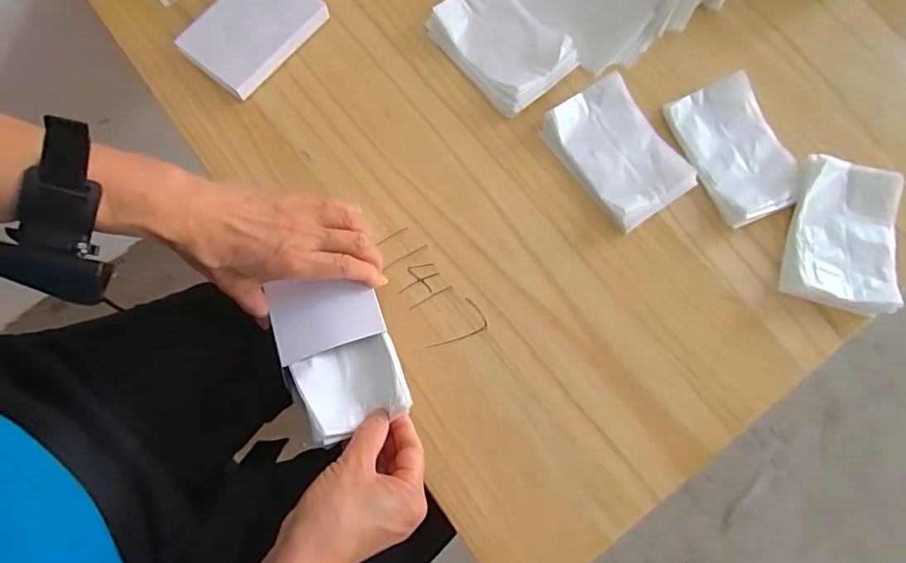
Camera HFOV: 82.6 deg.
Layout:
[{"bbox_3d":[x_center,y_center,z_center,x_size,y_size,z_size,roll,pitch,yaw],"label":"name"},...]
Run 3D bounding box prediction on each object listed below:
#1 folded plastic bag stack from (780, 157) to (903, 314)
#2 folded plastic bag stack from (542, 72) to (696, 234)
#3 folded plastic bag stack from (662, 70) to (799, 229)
[{"bbox_3d":[0.340,-0.040,0.449,0.091,0.027,0.129,17,77,5],"label":"folded plastic bag stack"},{"bbox_3d":[0.149,-0.116,0.469,0.084,0.022,0.127,-33,78,-7],"label":"folded plastic bag stack"},{"bbox_3d":[0.261,-0.120,0.471,0.087,0.026,0.128,-23,77,-4],"label":"folded plastic bag stack"}]

